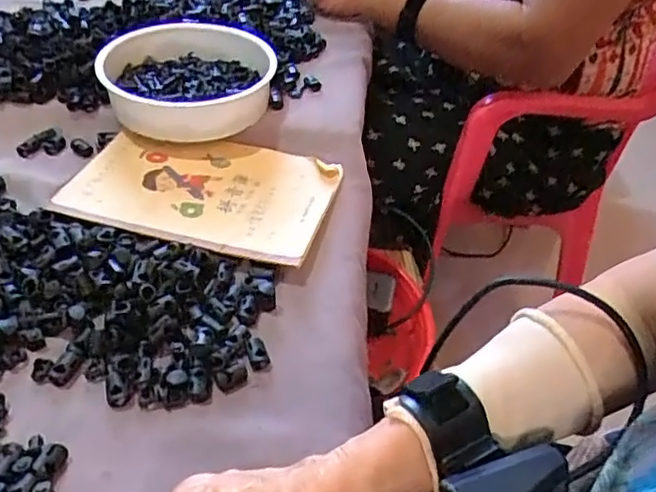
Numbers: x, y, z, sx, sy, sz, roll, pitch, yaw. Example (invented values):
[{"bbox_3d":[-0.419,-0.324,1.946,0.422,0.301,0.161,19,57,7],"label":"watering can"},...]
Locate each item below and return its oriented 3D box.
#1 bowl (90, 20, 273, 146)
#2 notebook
[{"bbox_3d":[-0.135,-0.163,0.604,0.161,0.049,0.177,3,43,-3],"label":"bowl"},{"bbox_3d":[-0.103,-0.051,0.521,0.208,0.009,0.143,12,43,7],"label":"notebook"}]

